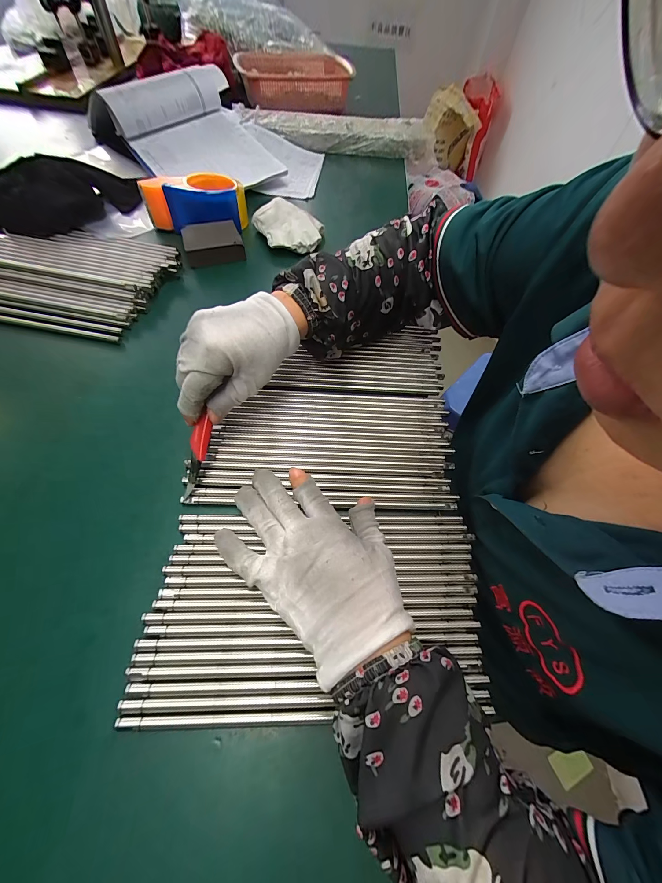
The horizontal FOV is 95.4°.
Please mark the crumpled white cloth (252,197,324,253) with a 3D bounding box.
[{"bbox_3d":[-0.069,-0.344,0.481,0.113,0.035,0.105,0,60,-4],"label":"crumpled white cloth"}]

